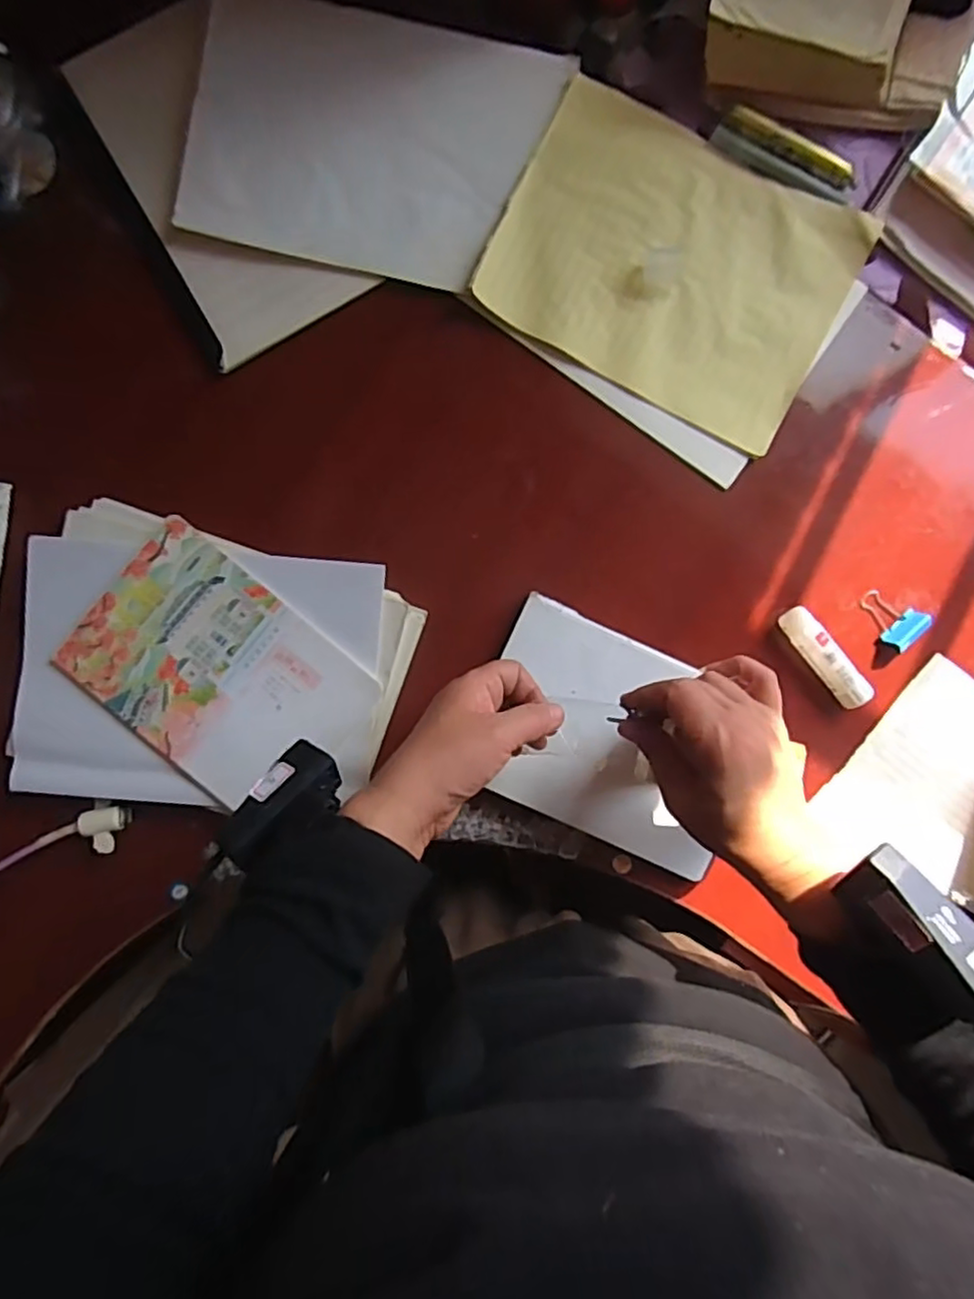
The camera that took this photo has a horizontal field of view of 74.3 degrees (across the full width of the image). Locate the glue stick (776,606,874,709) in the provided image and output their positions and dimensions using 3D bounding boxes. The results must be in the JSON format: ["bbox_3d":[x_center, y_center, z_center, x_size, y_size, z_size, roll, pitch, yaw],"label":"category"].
[{"bbox_3d":[0.255,0.006,0.485,0.023,0.022,0.086,-38,92,0],"label":"glue stick"}]

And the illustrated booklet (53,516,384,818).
[{"bbox_3d":[-0.196,0.018,0.471,0.199,0.006,0.139,39,87,-1],"label":"illustrated booklet"}]

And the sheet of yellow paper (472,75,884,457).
[{"bbox_3d":[0.138,-0.284,0.478,0.249,0.012,0.183,27,91,-2],"label":"sheet of yellow paper"}]

